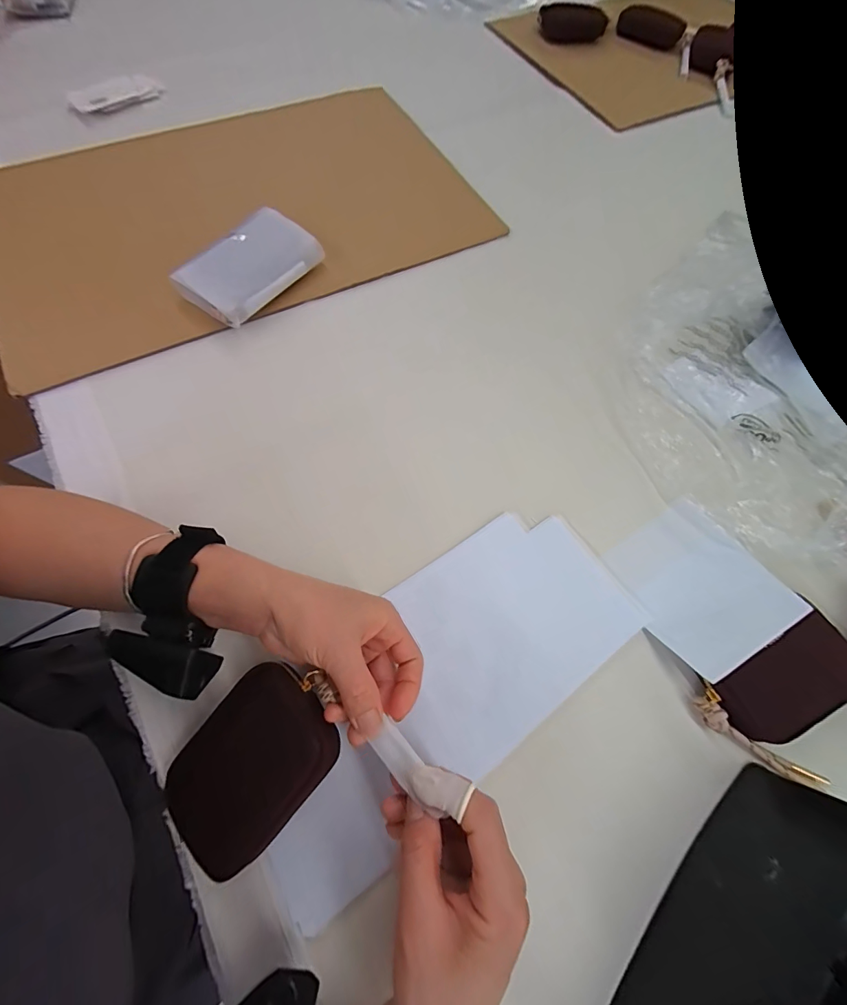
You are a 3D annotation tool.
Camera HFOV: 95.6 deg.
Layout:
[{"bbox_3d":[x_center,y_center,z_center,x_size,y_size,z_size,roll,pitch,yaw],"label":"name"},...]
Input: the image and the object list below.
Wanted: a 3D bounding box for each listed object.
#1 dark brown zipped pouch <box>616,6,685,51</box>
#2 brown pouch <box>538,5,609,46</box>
[{"bbox_3d":[0.408,-0.854,0.690,0.114,0.016,0.106,25,71,8],"label":"dark brown zipped pouch"},{"bbox_3d":[0.267,-0.855,0.687,0.119,0.020,0.120,10,70,2],"label":"brown pouch"}]

